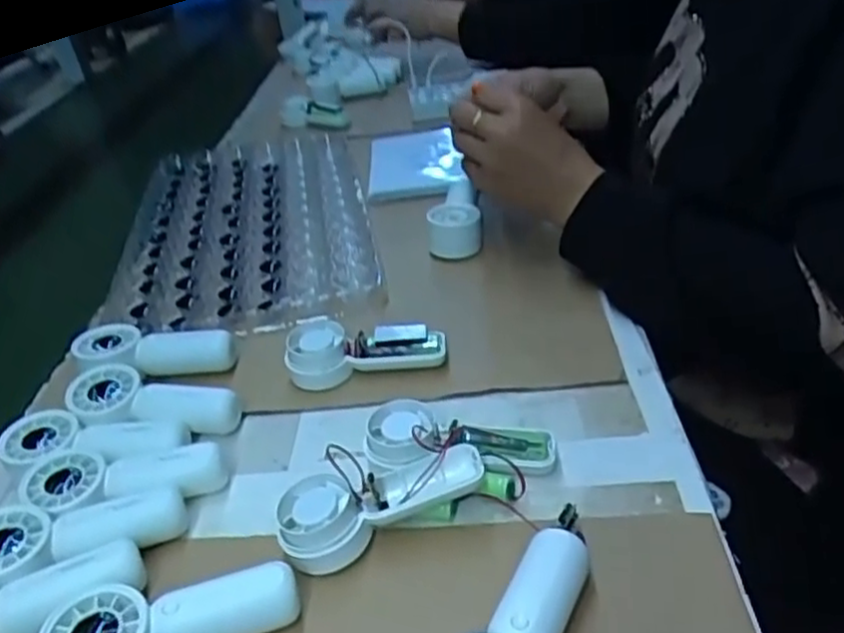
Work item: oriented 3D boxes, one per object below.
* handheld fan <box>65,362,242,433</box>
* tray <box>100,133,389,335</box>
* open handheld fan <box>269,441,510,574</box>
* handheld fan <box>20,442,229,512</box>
[{"bbox_3d":[-0.179,0.060,0.476,0.112,0.029,0.046,3,35,15],"label":"handheld fan"},{"bbox_3d":[-0.175,-0.099,0.726,0.230,0.017,0.396,-11,34,-5],"label":"tray"},{"bbox_3d":[-0.016,0.098,0.391,0.121,0.032,0.044,-17,35,-14],"label":"open handheld fan"},{"bbox_3d":[-0.175,0.099,0.424,0.110,0.024,0.048,-8,34,-1],"label":"handheld fan"}]

